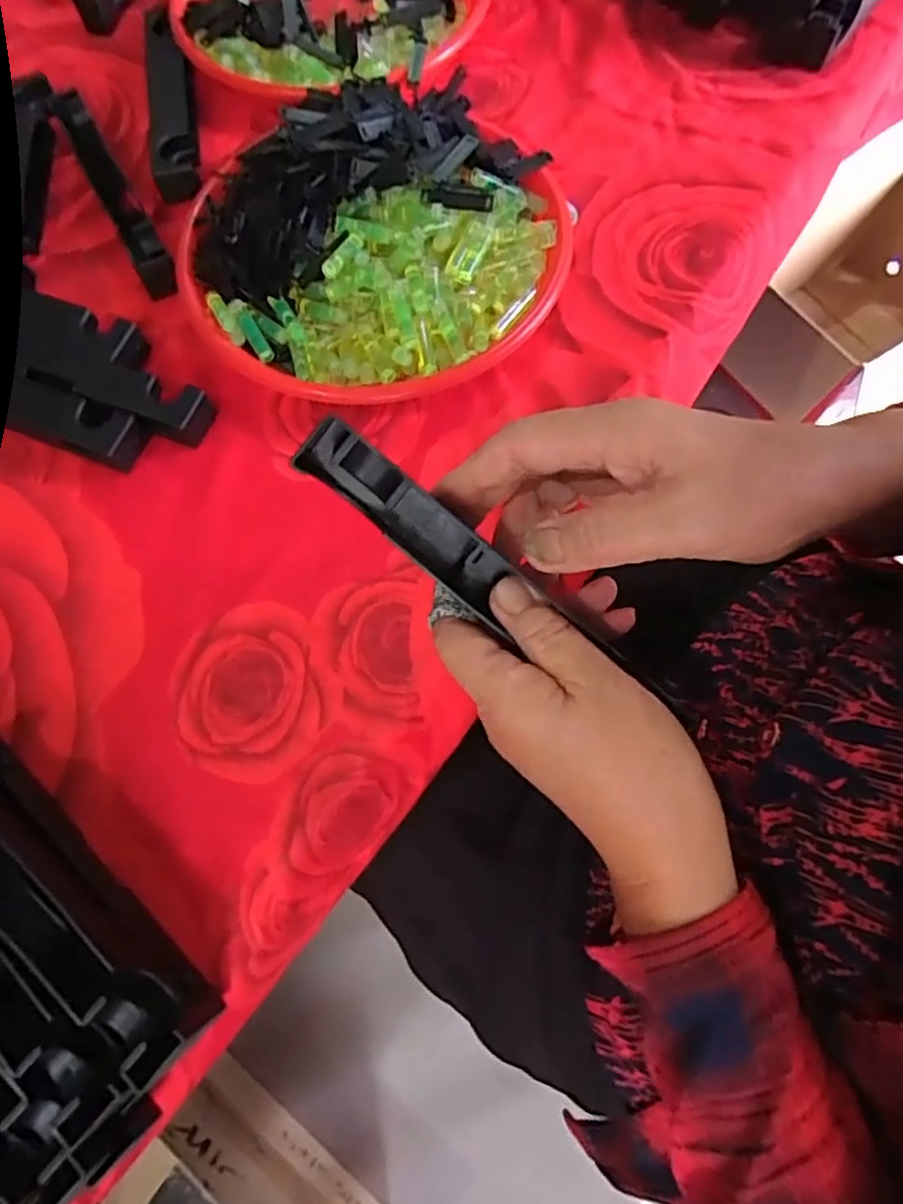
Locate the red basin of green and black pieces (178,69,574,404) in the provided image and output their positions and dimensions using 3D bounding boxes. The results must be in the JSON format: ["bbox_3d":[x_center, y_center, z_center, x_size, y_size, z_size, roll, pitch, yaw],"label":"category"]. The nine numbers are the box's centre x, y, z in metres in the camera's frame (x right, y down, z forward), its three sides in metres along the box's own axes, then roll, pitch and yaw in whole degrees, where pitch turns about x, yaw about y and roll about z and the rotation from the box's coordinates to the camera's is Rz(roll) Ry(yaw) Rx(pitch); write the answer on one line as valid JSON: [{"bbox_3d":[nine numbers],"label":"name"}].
[{"bbox_3d":[-0.048,-0.235,0.421,0.242,0.064,0.215,-43,75,-11],"label":"red basin of green and black pieces"}]

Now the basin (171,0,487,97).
[{"bbox_3d":[-0.098,-0.486,0.523,0.242,0.042,0.229,-1,71,2],"label":"basin"}]

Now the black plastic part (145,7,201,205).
[{"bbox_3d":[-0.217,-0.394,0.502,0.030,0.031,0.195,-11,71,-2],"label":"black plastic part"}]

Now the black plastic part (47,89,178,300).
[{"bbox_3d":[-0.244,-0.298,0.466,0.024,0.032,0.207,-29,73,-7],"label":"black plastic part"}]

